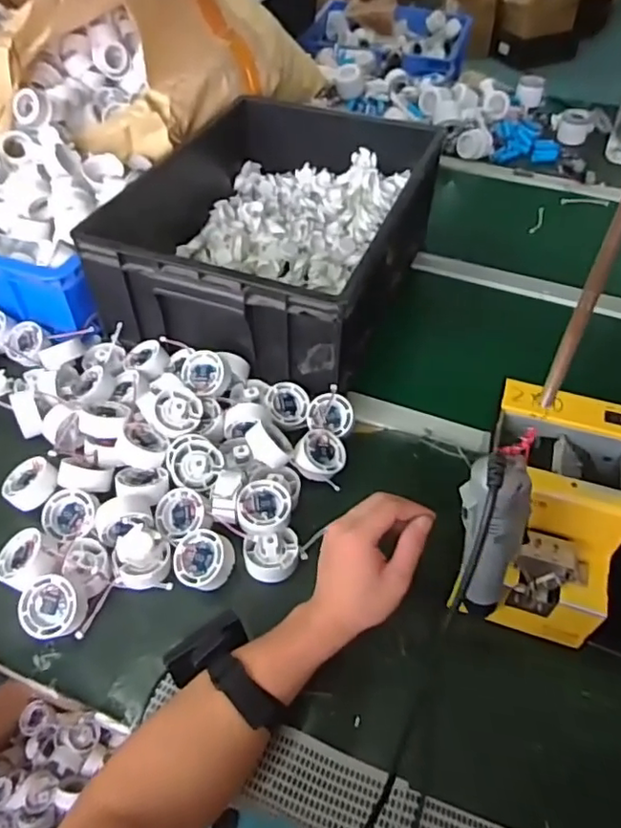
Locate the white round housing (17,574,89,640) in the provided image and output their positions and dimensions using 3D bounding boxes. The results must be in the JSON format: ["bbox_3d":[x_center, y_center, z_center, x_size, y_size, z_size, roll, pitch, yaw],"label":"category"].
[{"bbox_3d":[-0.236,0.177,0.558,0.056,0.025,0.053,-5,74,1],"label":"white round housing"}]

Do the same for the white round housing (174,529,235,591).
[{"bbox_3d":[-0.104,0.143,0.595,0.055,0.025,0.055,-7,65,15],"label":"white round housing"}]

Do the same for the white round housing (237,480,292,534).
[{"bbox_3d":[-0.047,0.096,0.616,0.055,0.026,0.055,1,60,-1],"label":"white round housing"}]

